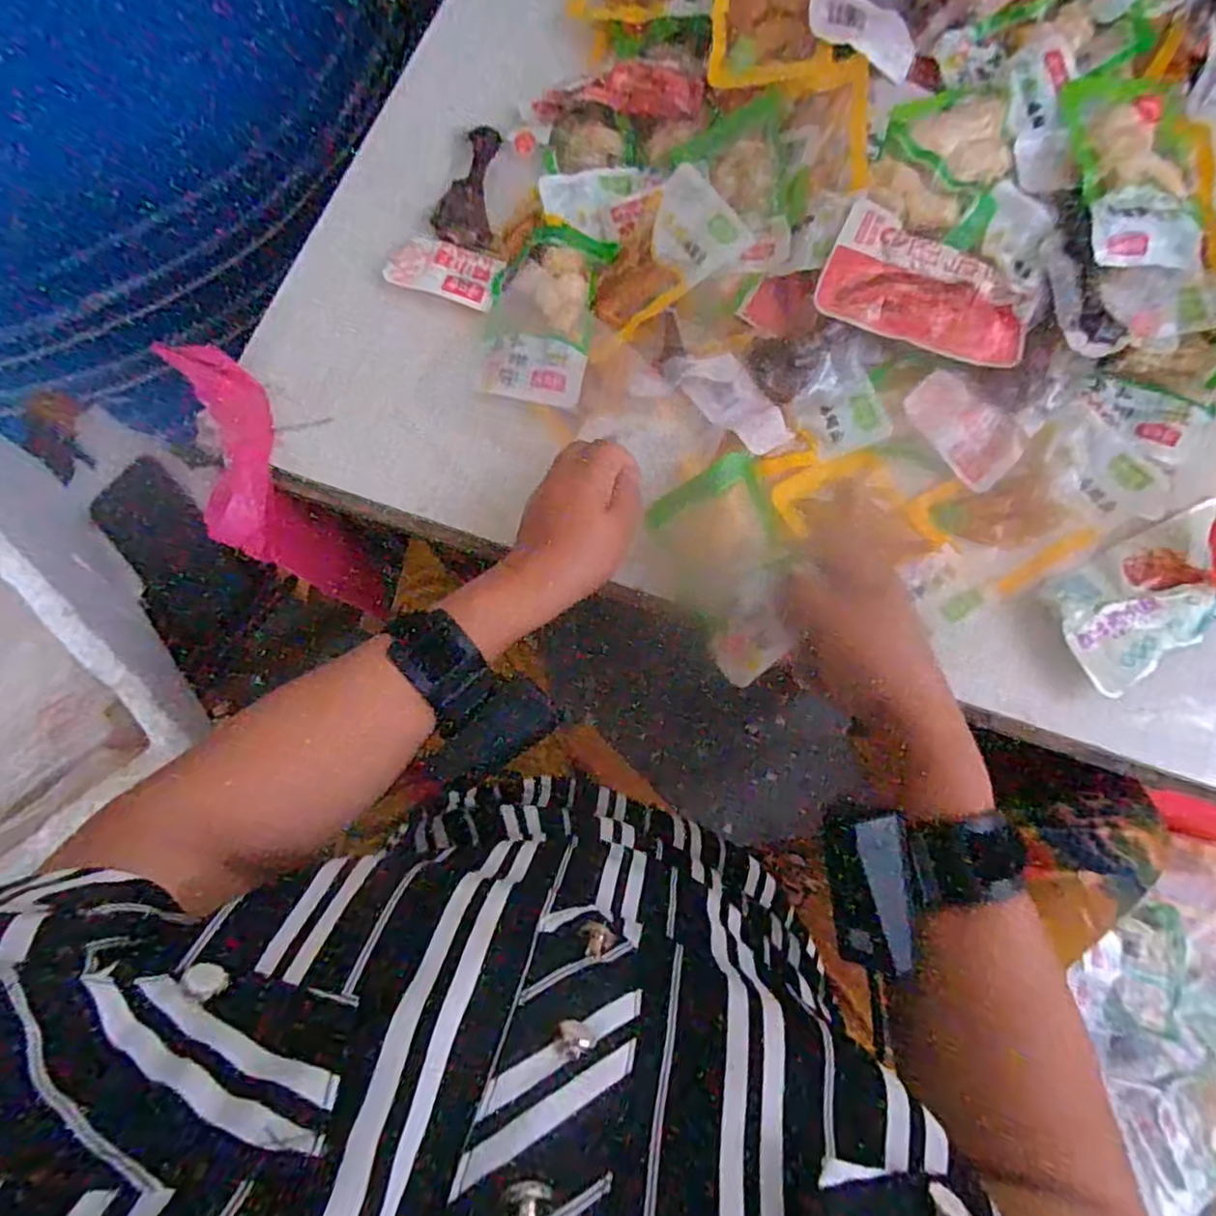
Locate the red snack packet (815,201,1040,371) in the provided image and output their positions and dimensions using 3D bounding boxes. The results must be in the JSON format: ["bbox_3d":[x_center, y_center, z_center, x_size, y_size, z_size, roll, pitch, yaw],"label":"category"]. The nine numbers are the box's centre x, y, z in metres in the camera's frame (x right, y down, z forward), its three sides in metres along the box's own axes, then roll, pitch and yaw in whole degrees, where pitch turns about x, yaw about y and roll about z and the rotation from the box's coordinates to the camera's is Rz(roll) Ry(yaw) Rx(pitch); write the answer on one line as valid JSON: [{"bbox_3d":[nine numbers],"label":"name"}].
[{"bbox_3d":[0.211,-0.207,0.432,0.137,0.005,0.072,22,94,3],"label":"red snack packet"}]

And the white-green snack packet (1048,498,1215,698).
[{"bbox_3d":[0.350,-0.010,0.416,0.151,0.014,0.078,-25,78,-6],"label":"white-green snack packet"}]

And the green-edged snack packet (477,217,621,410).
[{"bbox_3d":[-0.042,-0.207,0.452,0.075,0.025,0.136,14,77,3],"label":"green-edged snack packet"}]

